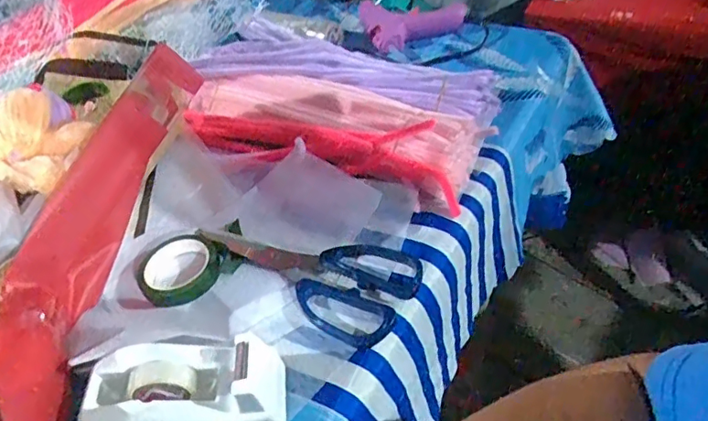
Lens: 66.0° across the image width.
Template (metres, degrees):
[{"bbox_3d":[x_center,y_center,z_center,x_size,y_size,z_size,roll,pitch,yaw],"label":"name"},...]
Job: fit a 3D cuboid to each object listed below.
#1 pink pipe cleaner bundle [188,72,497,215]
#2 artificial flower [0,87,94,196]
[{"bbox_3d":[-0.031,-0.078,0.476,0.277,0.042,0.081,15,48,26],"label":"pink pipe cleaner bundle"},{"bbox_3d":[-0.233,-0.045,0.365,0.097,0.035,0.100,-5,42,5],"label":"artificial flower"}]

